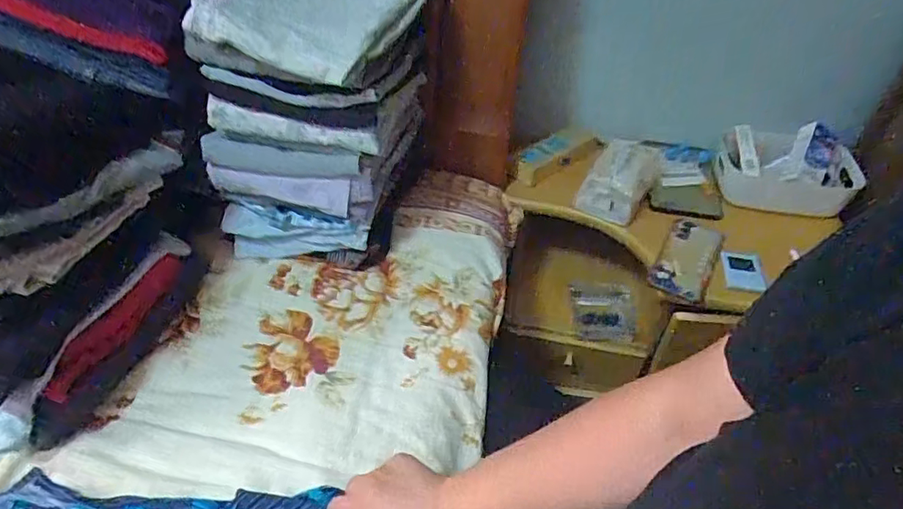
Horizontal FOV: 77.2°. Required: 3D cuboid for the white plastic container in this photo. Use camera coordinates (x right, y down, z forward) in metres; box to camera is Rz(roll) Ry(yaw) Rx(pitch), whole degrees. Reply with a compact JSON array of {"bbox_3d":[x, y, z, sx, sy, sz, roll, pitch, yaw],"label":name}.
[{"bbox_3d":[0.555,-0.157,0.950,0.210,0.101,0.152,3,43,0],"label":"white plastic container"}]

